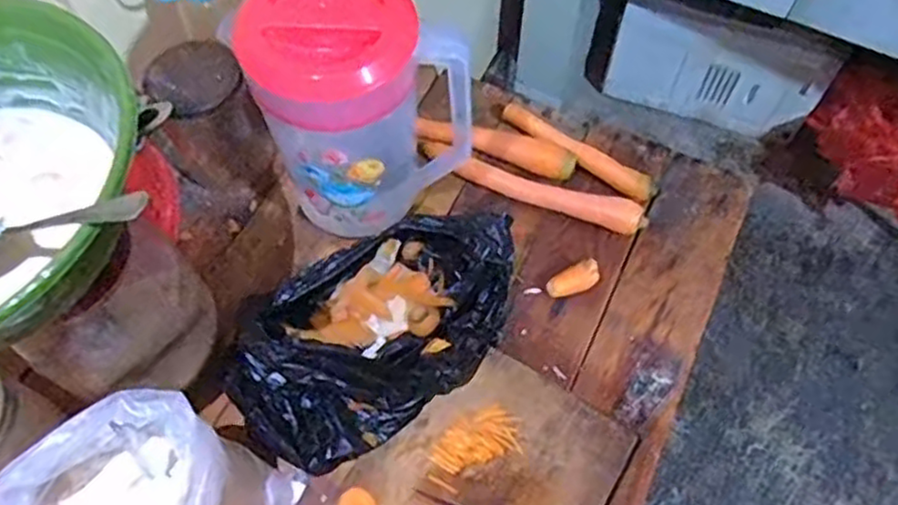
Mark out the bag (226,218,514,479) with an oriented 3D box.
[{"bbox_3d":[-0.064,0.056,0.588,0.252,0.062,0.156,-33,66,-16],"label":"bag"}]

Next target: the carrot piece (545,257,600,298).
[{"bbox_3d":[0.113,0.026,0.635,0.048,0.019,0.023,-23,64,-11],"label":"carrot piece"}]

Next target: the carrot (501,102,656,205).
[{"bbox_3d":[0.127,-0.103,0.703,0.175,0.027,0.024,36,68,18],"label":"carrot"}]

